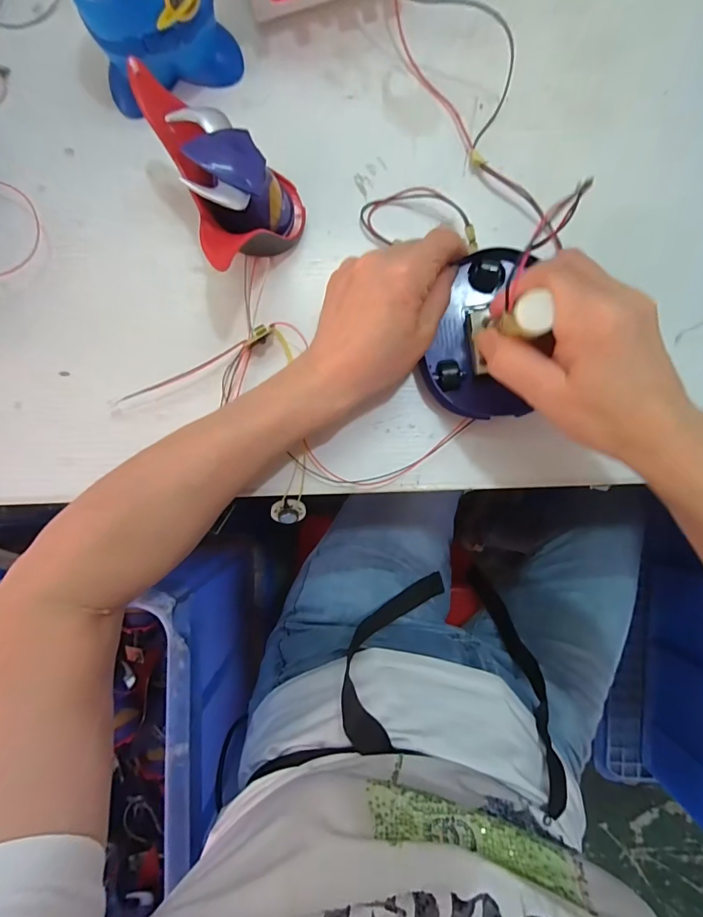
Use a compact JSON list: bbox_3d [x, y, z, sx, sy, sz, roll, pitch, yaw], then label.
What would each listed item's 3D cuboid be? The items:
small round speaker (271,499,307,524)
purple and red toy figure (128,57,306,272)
[{"bbox_3d":[-0.048,0.039,0.332,0.024,0.008,0.023,-27,120,0],"label":"small round speaker"},{"bbox_3d":[-0.072,-0.178,0.276,0.069,0.080,0.124,-24,90,-1],"label":"purple and red toy figure"}]

